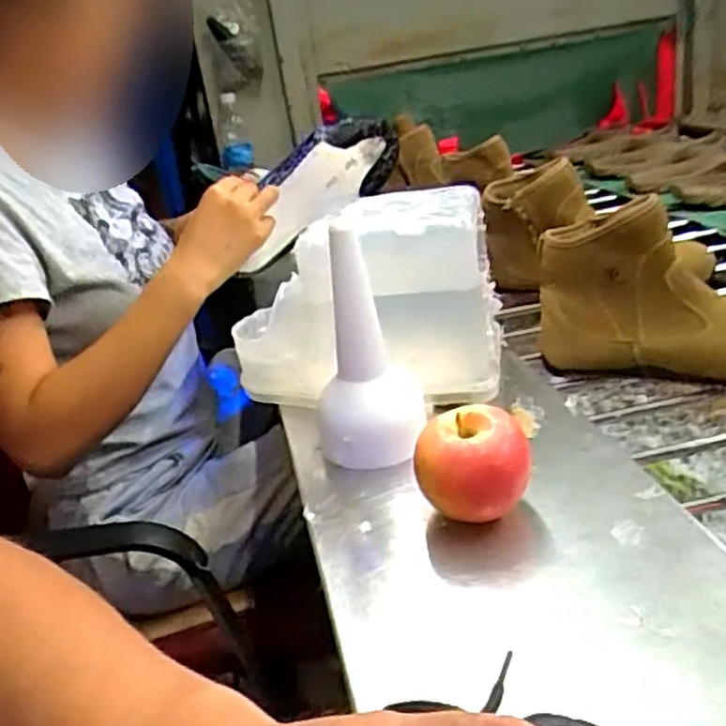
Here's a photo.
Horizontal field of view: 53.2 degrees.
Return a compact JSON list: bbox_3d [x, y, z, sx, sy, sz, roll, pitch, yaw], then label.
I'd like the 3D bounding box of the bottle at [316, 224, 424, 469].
[{"bbox_3d":[0.001,-0.007,0.562,0.081,0.168,0.068,-11,27,-6],"label":"bottle"}]

